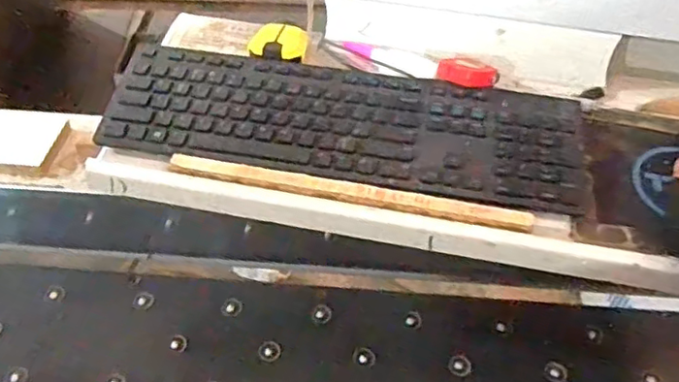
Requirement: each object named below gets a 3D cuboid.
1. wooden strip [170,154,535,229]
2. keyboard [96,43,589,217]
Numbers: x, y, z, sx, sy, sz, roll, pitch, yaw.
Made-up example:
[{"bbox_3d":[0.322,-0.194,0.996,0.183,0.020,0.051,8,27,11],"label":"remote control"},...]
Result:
[{"bbox_3d":[0.008,-0.001,0.518,0.311,0.011,0.016,9,46,6],"label":"wooden strip"},{"bbox_3d":[0.008,-0.065,0.551,0.430,0.019,0.126,7,46,4],"label":"keyboard"}]

